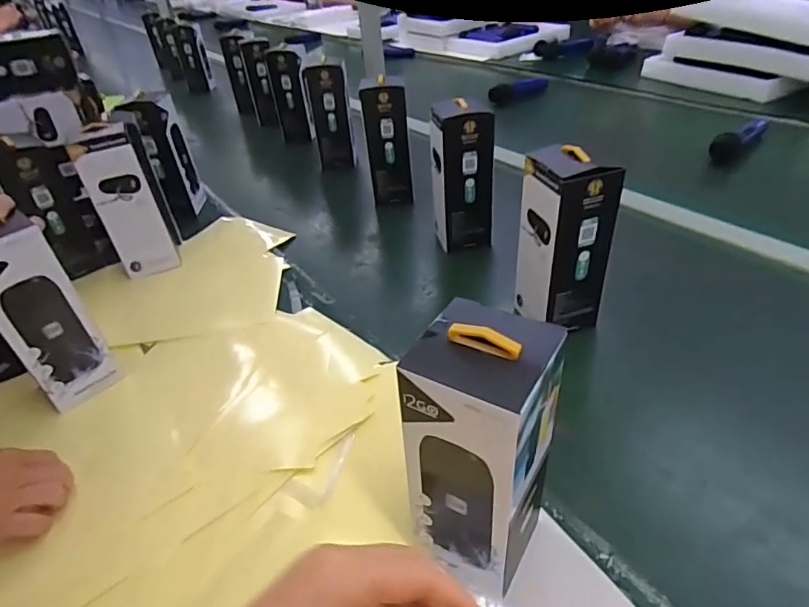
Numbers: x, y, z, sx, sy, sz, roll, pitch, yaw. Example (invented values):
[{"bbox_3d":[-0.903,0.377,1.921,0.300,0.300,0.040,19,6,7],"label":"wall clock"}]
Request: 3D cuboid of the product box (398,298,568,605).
[{"bbox_3d":[0.048,0.102,0.341,0.082,0.212,0.071,21,45,32],"label":"product box"}]

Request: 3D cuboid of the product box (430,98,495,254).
[{"bbox_3d":[0.084,-0.173,0.750,0.086,0.223,0.064,-5,36,0],"label":"product box"}]

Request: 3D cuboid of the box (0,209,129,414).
[{"bbox_3d":[-0.363,0.017,0.521,0.074,0.180,0.046,-32,43,-29],"label":"box"}]

